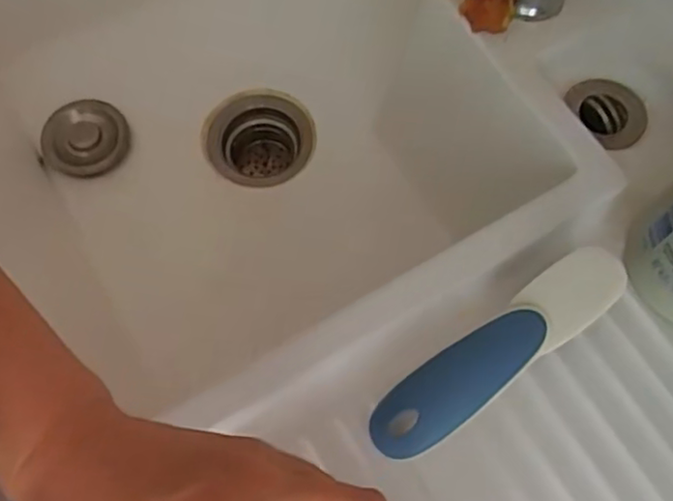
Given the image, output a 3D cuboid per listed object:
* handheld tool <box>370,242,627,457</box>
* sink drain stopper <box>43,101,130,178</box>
[{"bbox_3d":[0.090,0.058,0.364,0.164,0.031,0.037,-34,73,-12],"label":"handheld tool"},{"bbox_3d":[-0.252,-0.110,0.651,0.081,0.026,0.081,3,69,-7],"label":"sink drain stopper"}]

